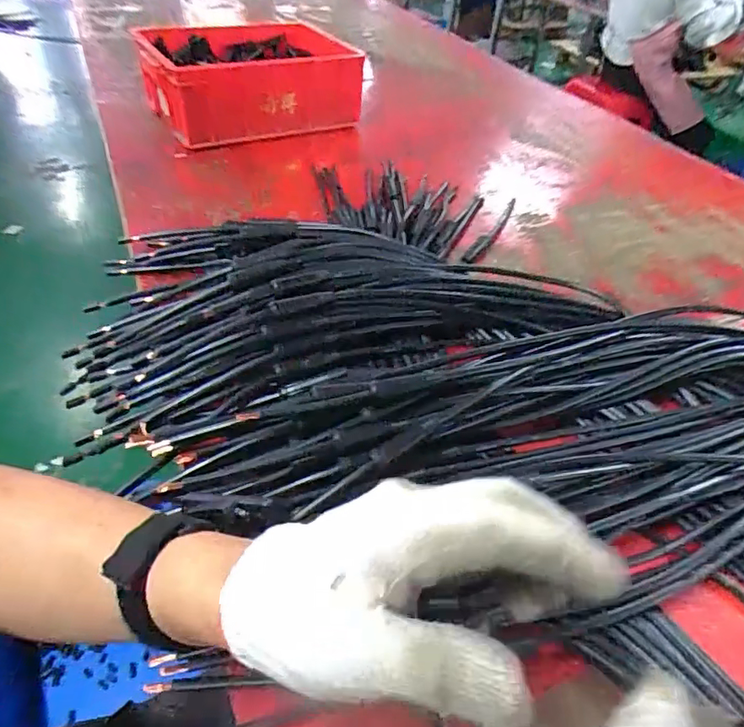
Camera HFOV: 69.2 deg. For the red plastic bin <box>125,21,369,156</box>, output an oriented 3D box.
[{"bbox_3d":[-0.256,-0.575,1.106,0.378,0.140,0.292,-22,50,-27],"label":"red plastic bin"}]

